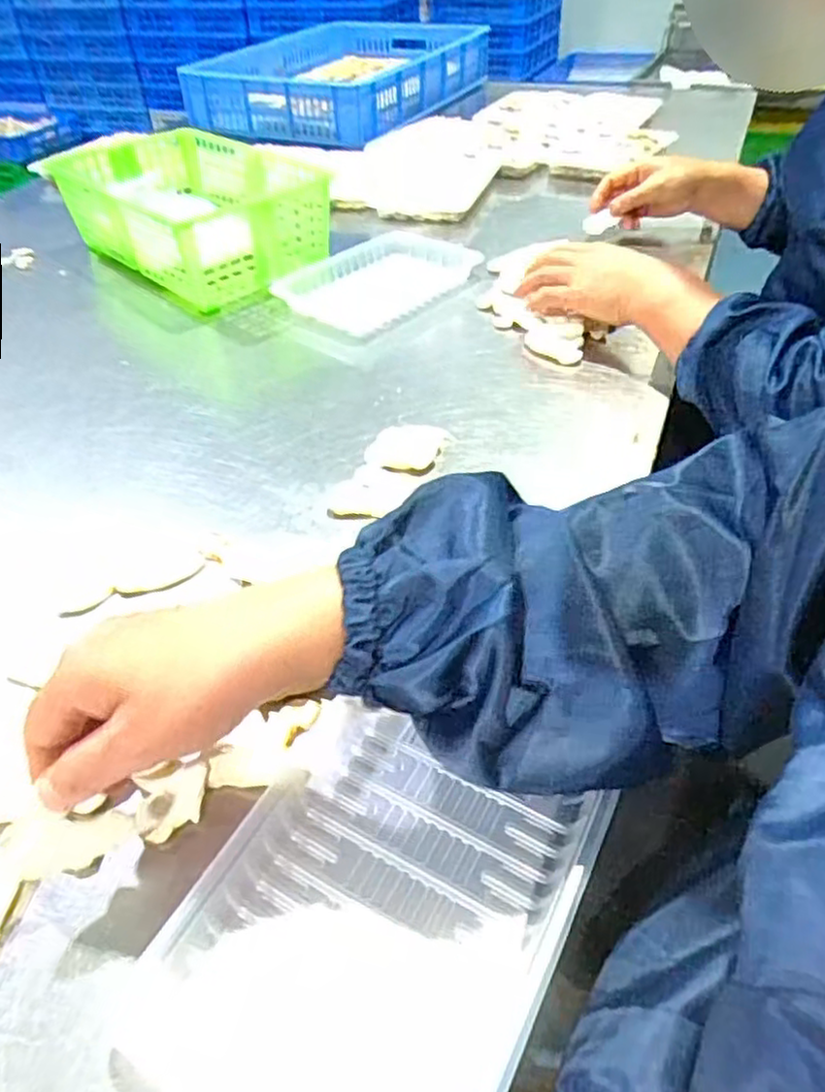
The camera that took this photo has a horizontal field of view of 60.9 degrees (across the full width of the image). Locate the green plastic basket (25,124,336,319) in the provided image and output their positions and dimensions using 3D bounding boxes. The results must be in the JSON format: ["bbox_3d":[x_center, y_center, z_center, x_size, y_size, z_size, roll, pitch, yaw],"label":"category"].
[{"bbox_3d":[-0.259,-0.397,0.836,0.308,0.101,0.191,33,55,31],"label":"green plastic basket"}]

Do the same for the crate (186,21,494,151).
[{"bbox_3d":[-0.130,-0.873,1.312,0.389,0.110,0.480,24,50,25],"label":"crate"}]

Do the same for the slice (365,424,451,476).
[{"bbox_3d":[-0.005,-0.080,0.565,0.059,0.004,0.068,15,47,18],"label":"slice"}]

